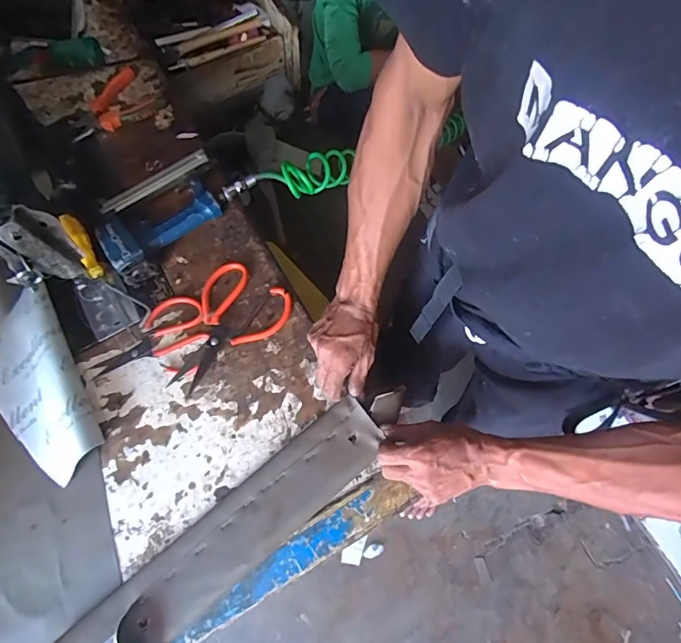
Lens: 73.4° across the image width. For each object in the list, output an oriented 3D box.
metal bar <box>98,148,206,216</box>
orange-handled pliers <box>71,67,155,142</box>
[{"bbox_3d":[-0.274,-0.206,0.674,0.169,0.015,0.017,-34,76,-12],"label":"metal bar"},{"bbox_3d":[-0.371,-0.343,0.729,0.132,0.021,0.073,-39,77,-13],"label":"orange-handled pliers"}]

